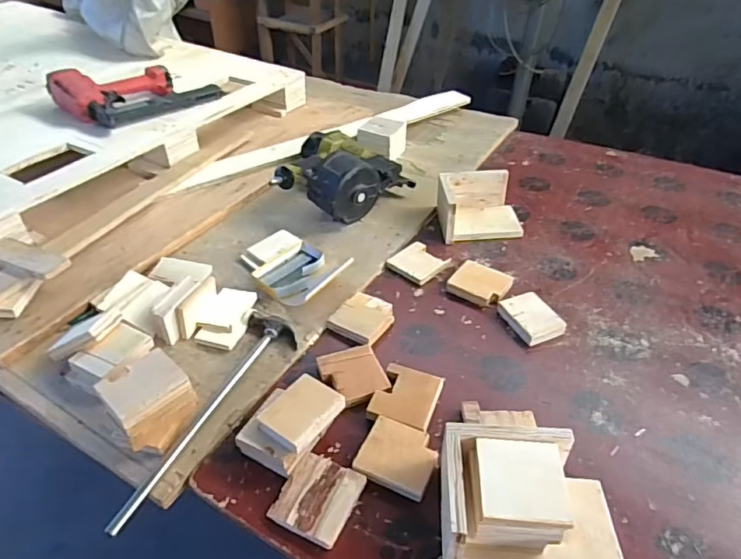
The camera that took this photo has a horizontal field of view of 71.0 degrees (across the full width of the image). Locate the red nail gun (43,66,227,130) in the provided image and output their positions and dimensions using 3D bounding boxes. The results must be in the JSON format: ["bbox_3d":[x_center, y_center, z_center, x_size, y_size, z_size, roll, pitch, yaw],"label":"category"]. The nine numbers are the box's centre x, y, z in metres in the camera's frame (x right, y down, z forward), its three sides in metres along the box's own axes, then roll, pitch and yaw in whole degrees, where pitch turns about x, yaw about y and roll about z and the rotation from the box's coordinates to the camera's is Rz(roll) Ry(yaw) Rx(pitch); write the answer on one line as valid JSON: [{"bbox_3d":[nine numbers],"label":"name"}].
[{"bbox_3d":[-0.523,-0.433,1.182,0.354,0.086,0.190,-20,46,-24],"label":"red nail gun"}]

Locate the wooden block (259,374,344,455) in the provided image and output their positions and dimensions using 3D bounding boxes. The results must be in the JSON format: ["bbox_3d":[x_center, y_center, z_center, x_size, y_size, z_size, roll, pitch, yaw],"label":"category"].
[{"bbox_3d":[-0.086,0.164,0.655,0.068,0.026,0.093,27,50,27],"label":"wooden block"}]

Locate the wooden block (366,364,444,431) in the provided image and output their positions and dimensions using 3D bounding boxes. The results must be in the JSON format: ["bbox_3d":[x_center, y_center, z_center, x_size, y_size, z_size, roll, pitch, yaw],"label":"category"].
[{"bbox_3d":[0.050,0.162,0.721,0.083,0.014,0.096,16,42,15],"label":"wooden block"}]

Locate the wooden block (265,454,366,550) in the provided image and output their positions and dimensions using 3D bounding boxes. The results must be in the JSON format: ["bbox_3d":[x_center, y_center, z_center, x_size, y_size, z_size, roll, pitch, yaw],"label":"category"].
[{"bbox_3d":[-0.063,0.257,0.614,0.087,0.011,0.092,19,43,18],"label":"wooden block"}]

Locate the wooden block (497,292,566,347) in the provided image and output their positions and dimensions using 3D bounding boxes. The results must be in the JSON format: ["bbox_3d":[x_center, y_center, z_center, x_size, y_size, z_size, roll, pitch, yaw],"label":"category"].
[{"bbox_3d":[0.261,0.063,0.850,0.073,0.028,0.097,-17,45,-22],"label":"wooden block"}]

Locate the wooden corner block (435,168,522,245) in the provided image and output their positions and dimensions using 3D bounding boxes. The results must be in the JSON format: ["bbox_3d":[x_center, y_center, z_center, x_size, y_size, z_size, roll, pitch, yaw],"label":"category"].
[{"bbox_3d":[0.220,-0.154,1.054,0.159,0.096,0.138,-1,41,-4],"label":"wooden corner block"}]

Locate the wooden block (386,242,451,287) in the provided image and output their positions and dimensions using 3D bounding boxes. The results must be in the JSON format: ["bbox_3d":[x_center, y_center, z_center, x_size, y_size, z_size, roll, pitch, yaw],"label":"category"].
[{"bbox_3d":[0.087,-0.032,0.966,0.092,0.013,0.088,-31,51,-33],"label":"wooden block"}]

